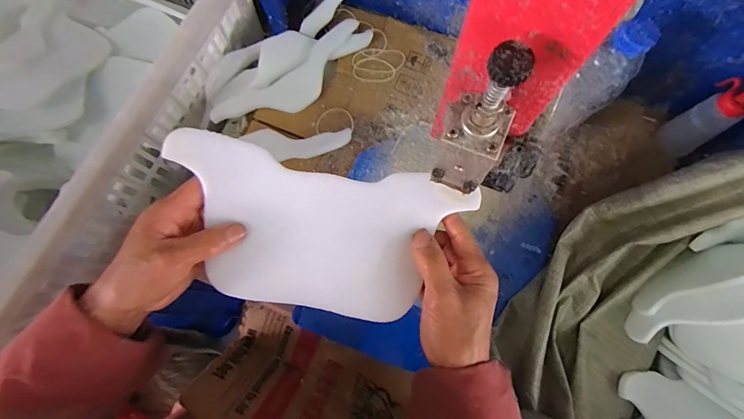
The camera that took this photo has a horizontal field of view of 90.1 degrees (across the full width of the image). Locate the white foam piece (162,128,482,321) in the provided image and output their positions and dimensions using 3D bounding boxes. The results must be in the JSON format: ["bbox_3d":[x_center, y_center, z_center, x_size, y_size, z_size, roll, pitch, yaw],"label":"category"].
[{"bbox_3d":[-0.045,0.021,0.322,0.248,0.020,0.132,9,91,-2],"label":"white foam piece"}]

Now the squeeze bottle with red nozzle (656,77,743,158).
[{"bbox_3d":[0.437,-0.123,0.465,0.043,0.177,0.061,-23,78,-4],"label":"squeeze bottle with red nozzle"}]

